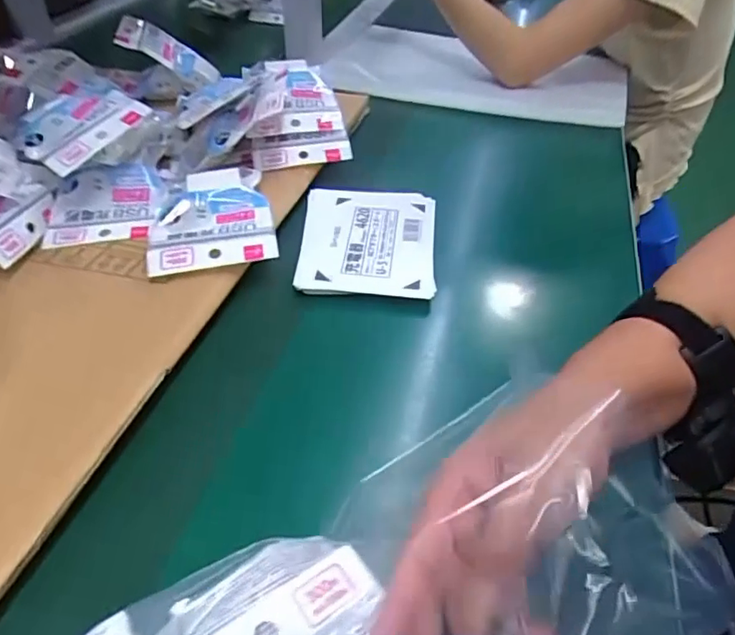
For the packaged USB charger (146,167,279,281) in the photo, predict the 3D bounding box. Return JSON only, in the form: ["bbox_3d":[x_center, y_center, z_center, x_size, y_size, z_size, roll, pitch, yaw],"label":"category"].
[{"bbox_3d":[-0.130,-0.081,0.470,0.096,0.028,0.123,-9,44,-11],"label":"packaged USB charger"}]

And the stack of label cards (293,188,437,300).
[{"bbox_3d":[-0.001,-0.068,0.497,0.118,0.012,0.148,4,43,3],"label":"stack of label cards"}]

